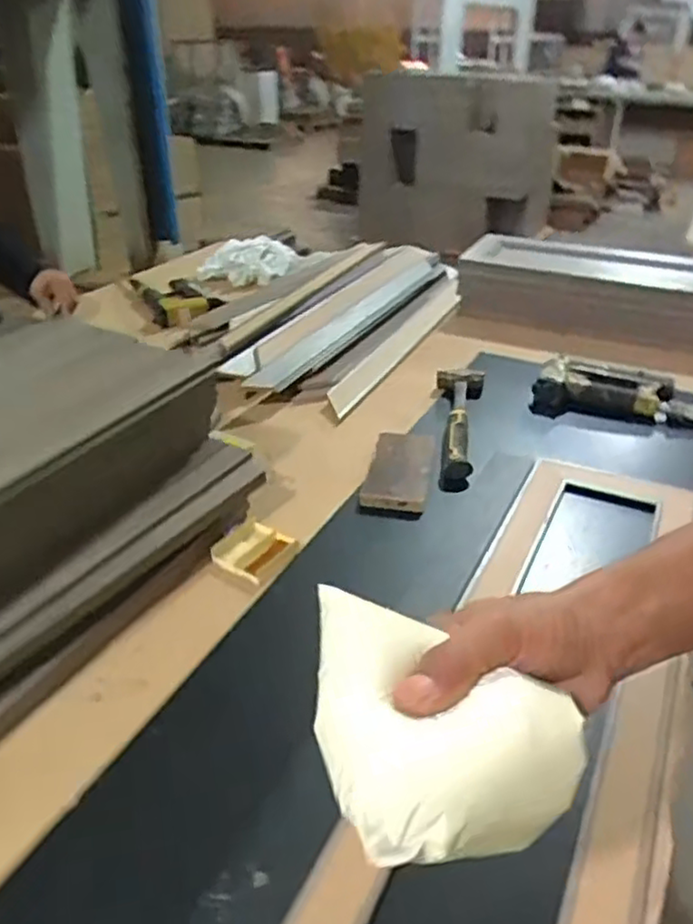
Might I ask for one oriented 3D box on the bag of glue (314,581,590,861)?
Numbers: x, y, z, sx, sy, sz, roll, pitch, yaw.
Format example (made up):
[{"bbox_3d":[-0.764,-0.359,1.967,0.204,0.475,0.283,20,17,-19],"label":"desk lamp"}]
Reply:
[{"bbox_3d":[0.042,0.109,0.300,0.110,0.039,0.120,-8,33,-14],"label":"bag of glue"}]

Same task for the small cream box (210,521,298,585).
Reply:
[{"bbox_3d":[-0.101,0.093,0.741,0.075,0.013,0.066,23,38,31],"label":"small cream box"}]

